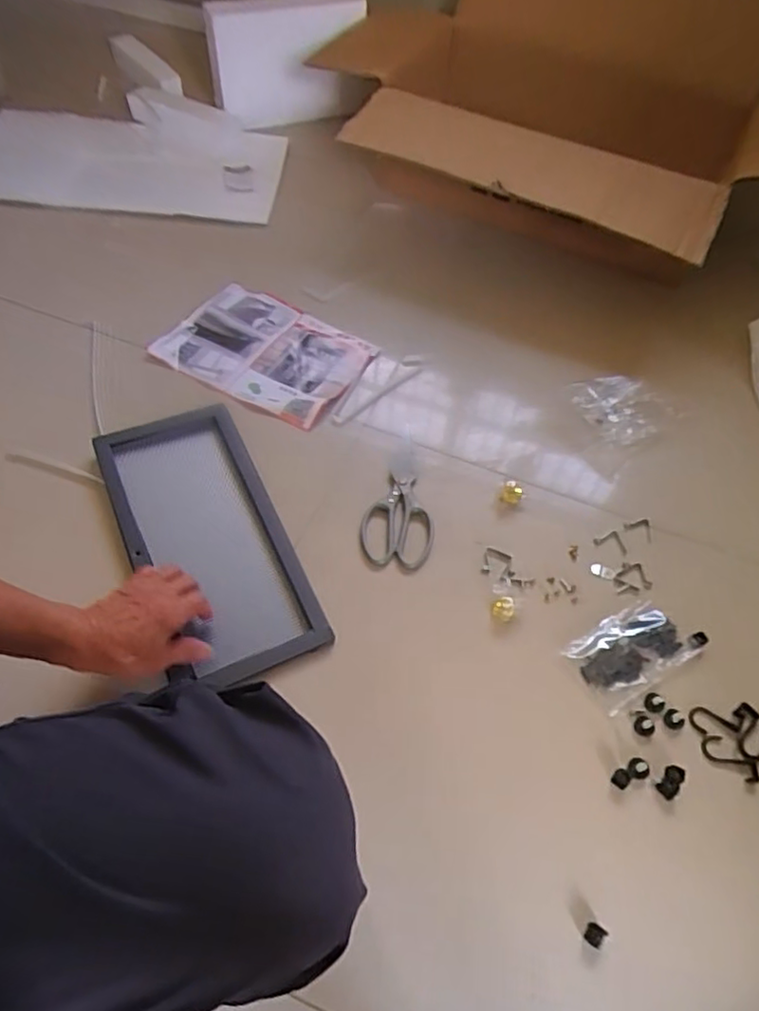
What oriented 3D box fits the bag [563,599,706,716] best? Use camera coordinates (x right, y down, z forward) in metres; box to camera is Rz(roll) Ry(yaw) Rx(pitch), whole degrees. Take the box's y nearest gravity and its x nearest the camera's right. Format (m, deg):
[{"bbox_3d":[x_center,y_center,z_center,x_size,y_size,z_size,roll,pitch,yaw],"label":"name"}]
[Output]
[{"bbox_3d":[0.288,0.159,0.711,0.144,0.009,0.082,-27,62,-21],"label":"bag"}]

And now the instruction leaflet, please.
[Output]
[{"bbox_3d":[-0.171,-0.226,0.936,0.276,0.017,0.195,28,61,14],"label":"instruction leaflet"}]

